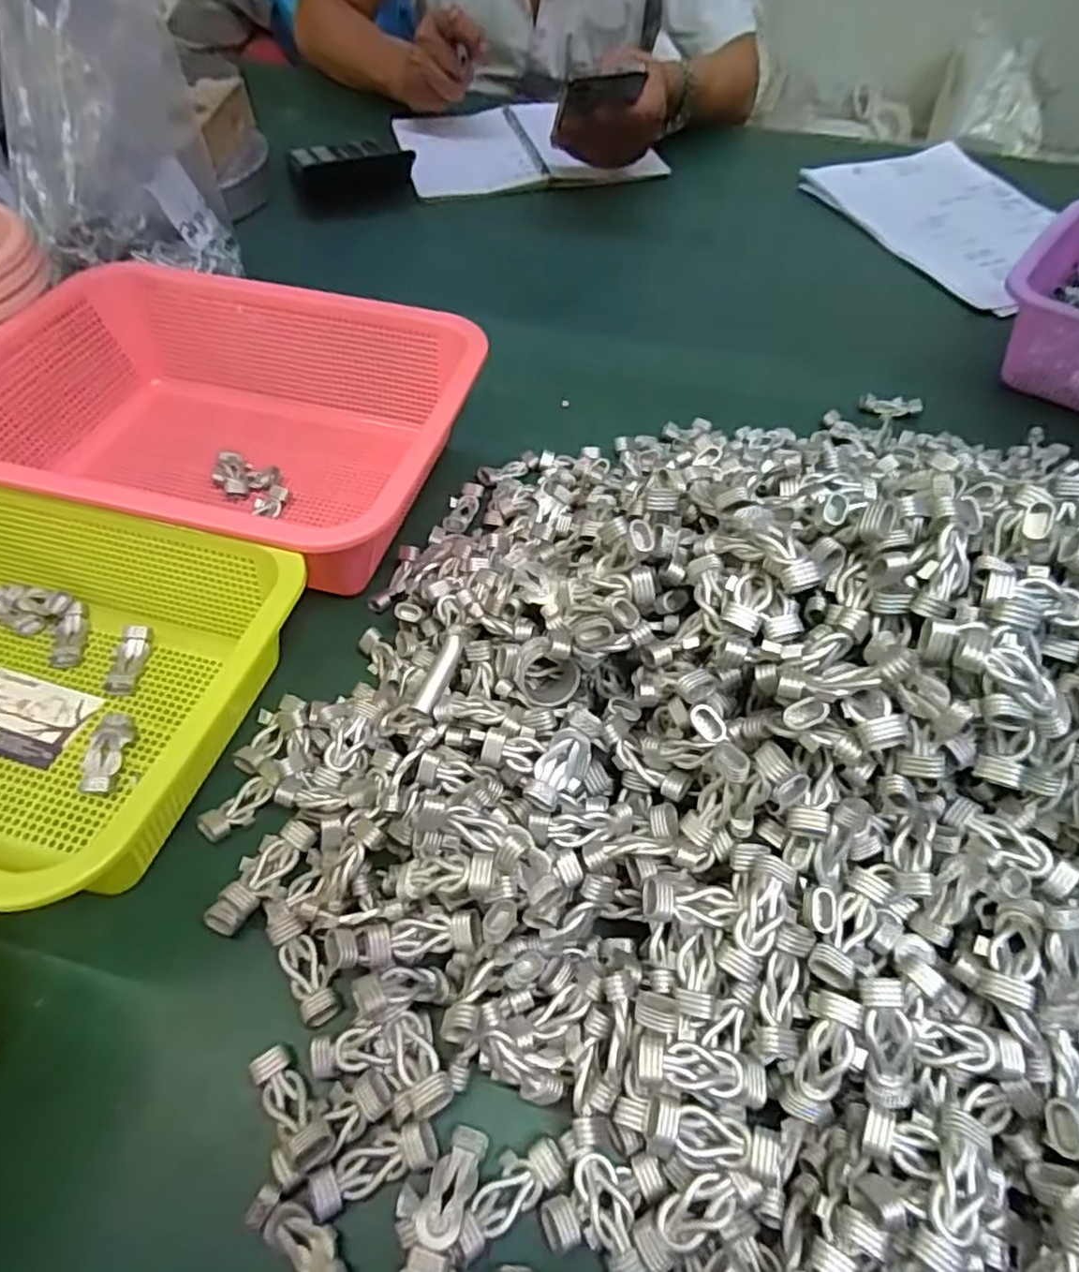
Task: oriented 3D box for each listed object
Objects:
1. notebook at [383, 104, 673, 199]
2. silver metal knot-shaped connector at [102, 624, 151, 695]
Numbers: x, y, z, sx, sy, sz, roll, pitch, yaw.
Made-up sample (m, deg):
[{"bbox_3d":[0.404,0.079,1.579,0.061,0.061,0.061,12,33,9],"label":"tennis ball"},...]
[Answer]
[{"bbox_3d":[-0.020,-0.569,0.817,0.273,0.018,0.208,-11,55,-9],"label":"notebook"},{"bbox_3d":[-0.225,0.013,0.382,0.016,0.009,0.041,-3,54,-3],"label":"silver metal knot-shaped connector"}]

